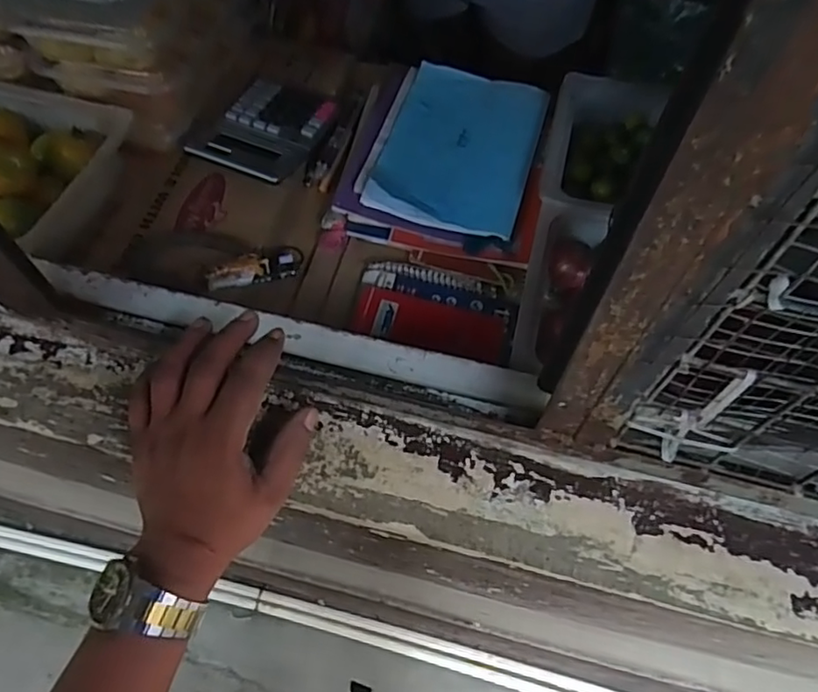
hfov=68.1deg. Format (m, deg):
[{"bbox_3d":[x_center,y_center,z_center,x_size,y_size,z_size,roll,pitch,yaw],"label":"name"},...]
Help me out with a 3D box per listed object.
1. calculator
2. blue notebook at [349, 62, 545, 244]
[{"bbox_3d":[-0.150,-0.231,0.632,0.111,0.019,0.138,23,64,11],"label":"calculator"},{"bbox_3d":[0.049,-0.207,0.614,0.154,0.010,0.207,15,63,7],"label":"blue notebook"}]

